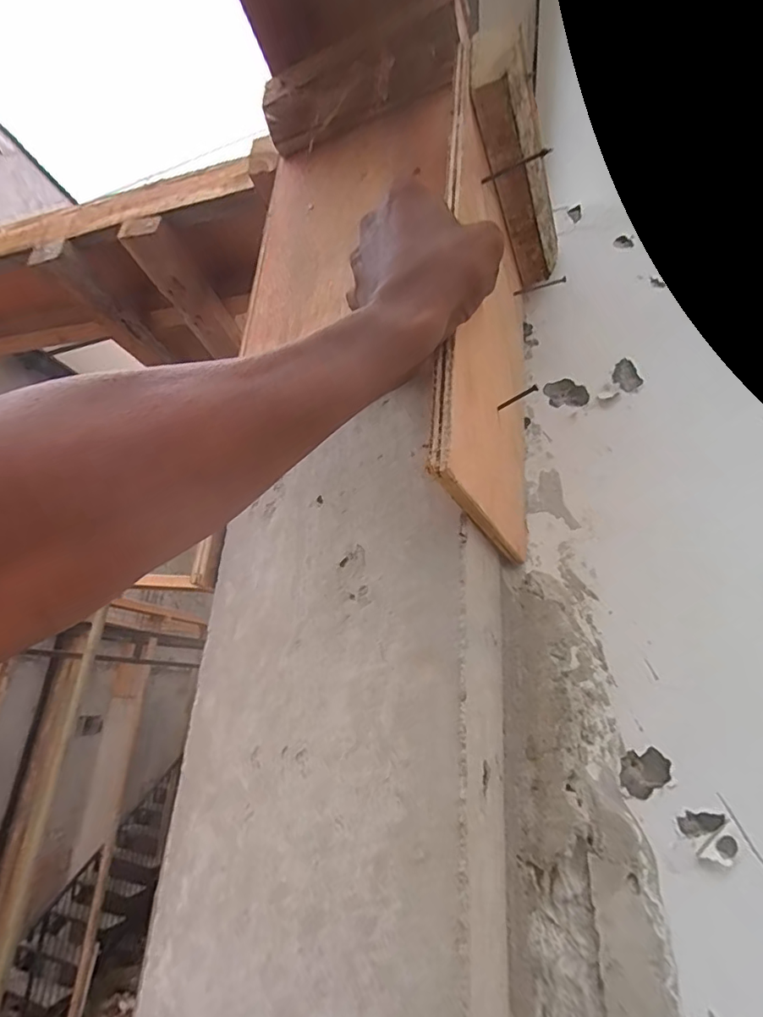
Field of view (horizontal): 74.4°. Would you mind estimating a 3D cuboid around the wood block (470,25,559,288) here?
[{"bbox_3d":[0.112,-0.264,0.401,0.036,0.052,0.176,-6,-22,25],"label":"wood block"}]

